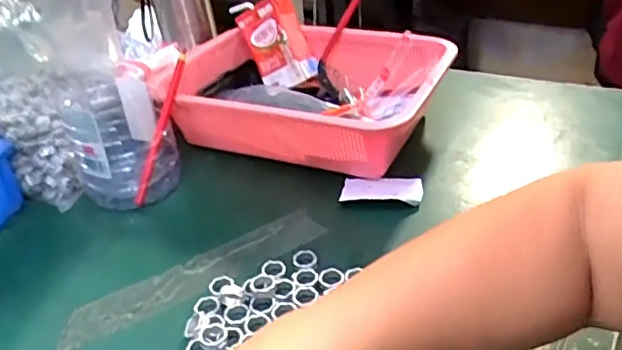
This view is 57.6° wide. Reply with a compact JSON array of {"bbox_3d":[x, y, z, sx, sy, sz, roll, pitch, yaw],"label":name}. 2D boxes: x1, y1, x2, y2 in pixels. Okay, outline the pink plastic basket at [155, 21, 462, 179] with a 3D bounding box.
[{"bbox_3d":[-0.018,-0.090,0.648,0.321,0.093,0.218,12,37,23],"label":"pink plastic basket"}]

